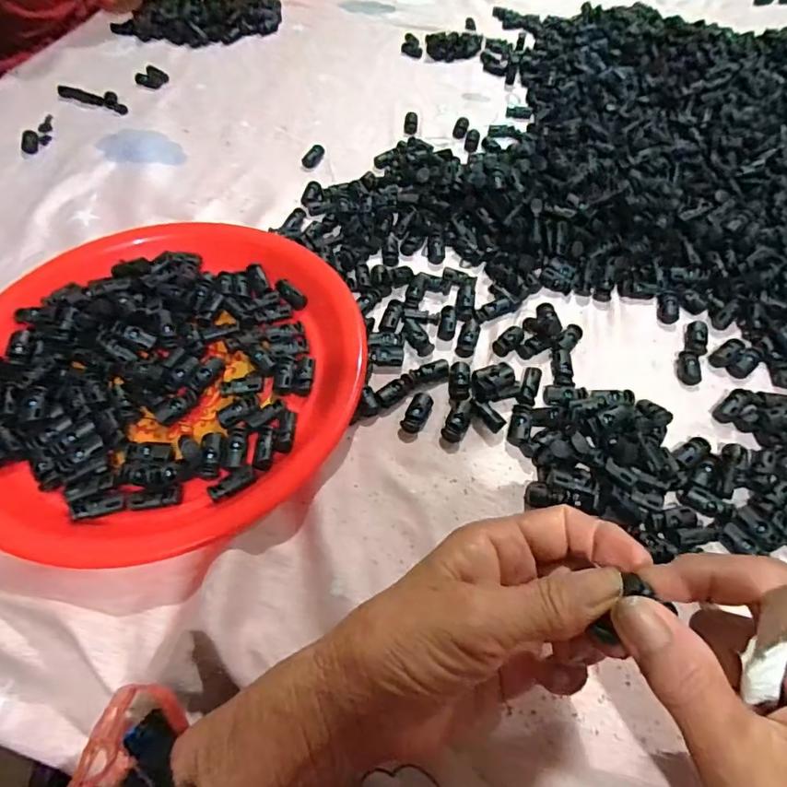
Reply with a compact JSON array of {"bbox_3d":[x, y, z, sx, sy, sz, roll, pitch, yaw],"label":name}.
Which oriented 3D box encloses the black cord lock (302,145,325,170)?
[{"bbox_3d":[-0.078,-0.233,0.508,0.013,0.009,0.032,23,59,14],"label":"black cord lock"}]

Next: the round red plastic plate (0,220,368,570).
[{"bbox_3d":[-0.157,-0.024,0.345,0.265,0.025,0.255,0,56,0],"label":"round red plastic plate"}]

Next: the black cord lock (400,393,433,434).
[{"bbox_3d":[0.016,0.011,0.340,0.015,0.010,0.032,17,57,11],"label":"black cord lock"}]

